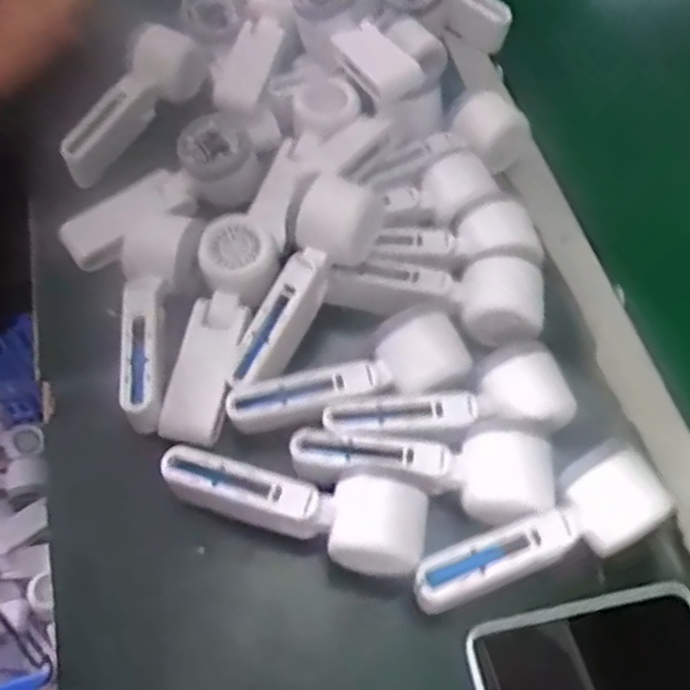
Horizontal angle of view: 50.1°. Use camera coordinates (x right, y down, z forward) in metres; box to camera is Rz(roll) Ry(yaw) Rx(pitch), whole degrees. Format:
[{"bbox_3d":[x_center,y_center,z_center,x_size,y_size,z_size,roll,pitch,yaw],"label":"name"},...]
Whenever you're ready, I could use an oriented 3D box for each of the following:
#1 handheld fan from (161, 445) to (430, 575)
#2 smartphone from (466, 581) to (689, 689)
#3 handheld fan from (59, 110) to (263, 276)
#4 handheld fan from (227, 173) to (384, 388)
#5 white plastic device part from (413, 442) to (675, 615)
[{"bbox_3d":[-0.033,0.100,0.461,0.166,0.046,0.054,11,58,4],"label":"handheld fan"},{"bbox_3d":[0.151,0.193,0.438,0.147,0.008,0.078,-8,59,-8],"label":"smartphone"},{"bbox_3d":[-0.142,-0.116,0.576,0.160,0.048,0.059,-33,65,-4],"label":"handheld fan"},{"bbox_3d":[-0.031,-0.041,0.511,0.052,0.048,0.161,26,80,13],"label":"handheld fan"},{"bbox_3d":[0.119,0.118,0.448,0.161,0.052,0.051,-24,63,-17],"label":"white plastic device part"}]

